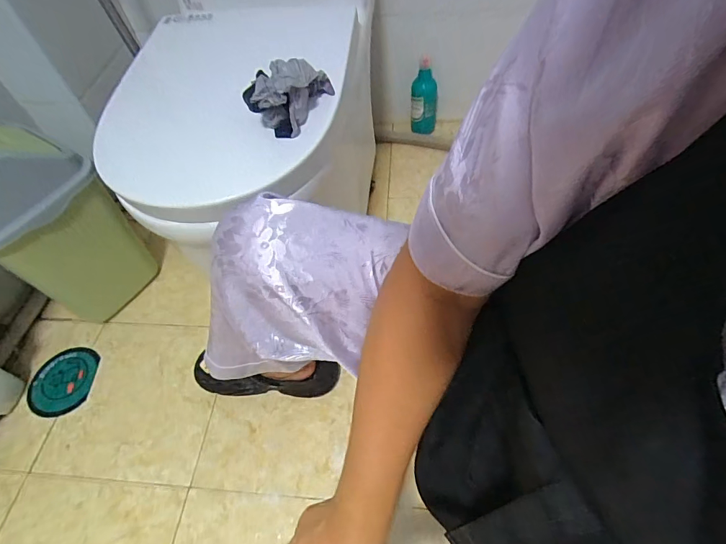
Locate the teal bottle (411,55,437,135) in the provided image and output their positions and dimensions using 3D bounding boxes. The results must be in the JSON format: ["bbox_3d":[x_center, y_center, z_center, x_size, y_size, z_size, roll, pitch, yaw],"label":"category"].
[{"bbox_3d":[0.169,-0.470,1.121,0.069,0.211,0.071,4,55,10],"label":"teal bottle"}]

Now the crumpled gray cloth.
[{"bbox_3d":[-0.098,-0.235,0.526,0.065,0.072,0.126,17,58,19],"label":"crumpled gray cloth"}]

